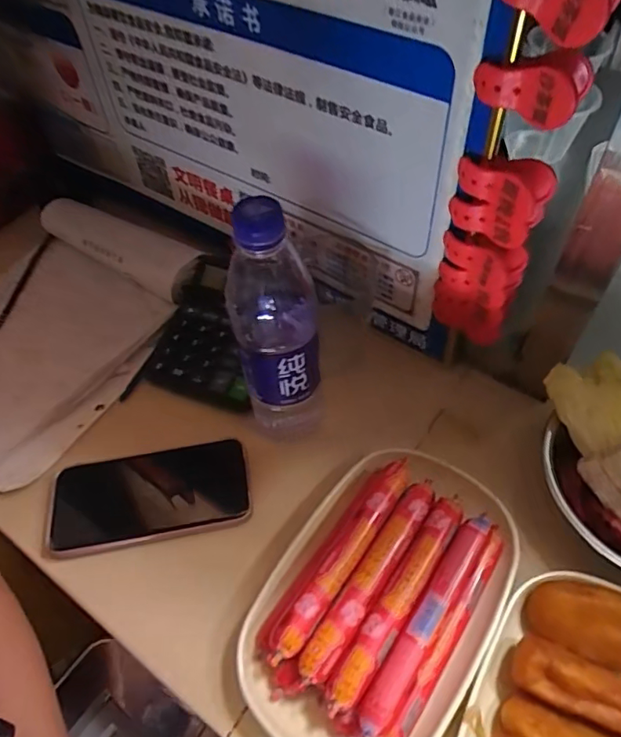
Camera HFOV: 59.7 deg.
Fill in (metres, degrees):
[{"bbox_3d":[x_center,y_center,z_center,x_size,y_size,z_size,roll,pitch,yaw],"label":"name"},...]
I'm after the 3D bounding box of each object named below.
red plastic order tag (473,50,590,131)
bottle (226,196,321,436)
[{"bbox_3d":[0.119,-0.154,0.291,0.054,0.026,0.035,25,59,20],"label":"red plastic order tag"},{"bbox_3d":[-0.026,-0.026,0.394,0.061,0.217,0.060,-5,53,0],"label":"bottle"}]

